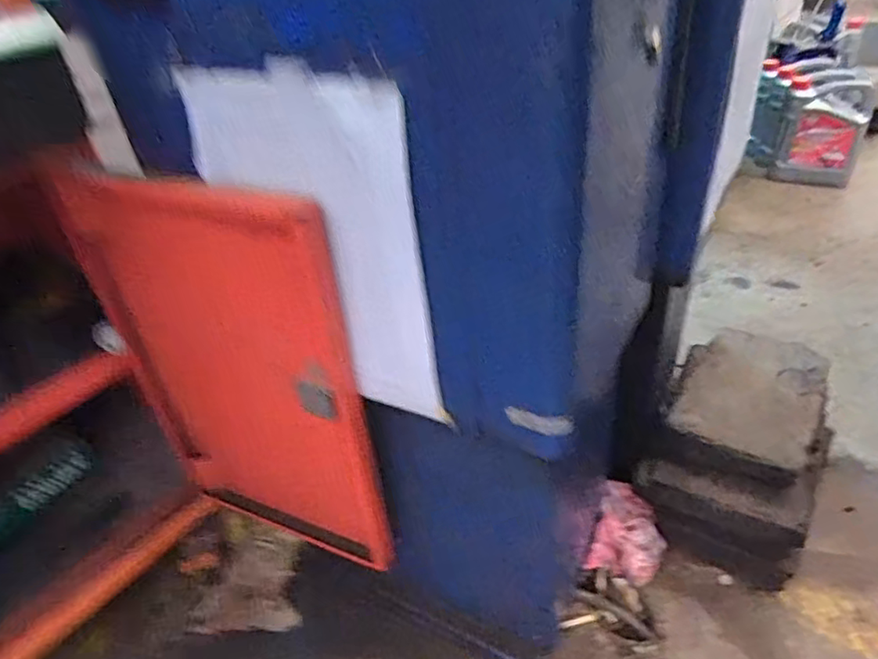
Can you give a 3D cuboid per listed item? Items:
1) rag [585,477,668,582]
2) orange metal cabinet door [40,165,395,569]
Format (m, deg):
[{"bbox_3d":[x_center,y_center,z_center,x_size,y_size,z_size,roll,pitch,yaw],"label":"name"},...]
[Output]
[{"bbox_3d":[0.280,0.310,0.887,0.094,0.101,0.107,12,41,24],"label":"rag"},{"bbox_3d":[-0.222,0.065,0.669,0.324,0.477,0.043,12,41,25],"label":"orange metal cabinet door"}]

